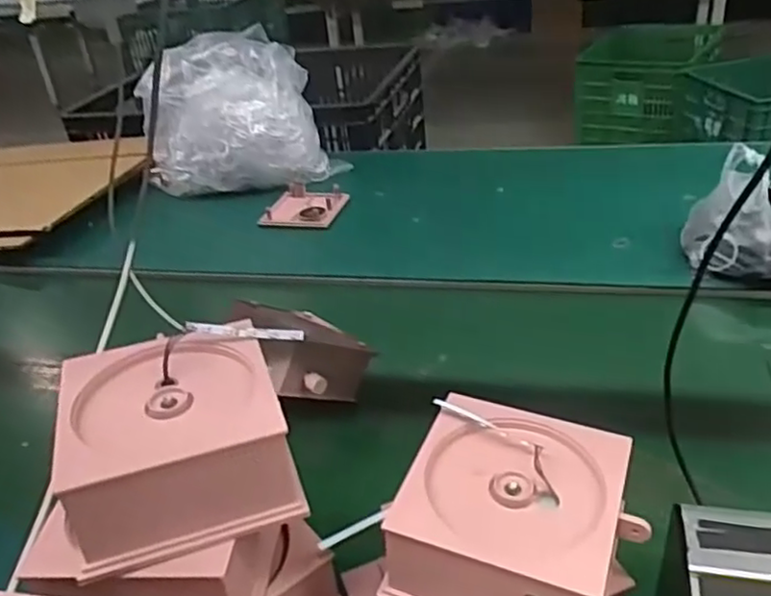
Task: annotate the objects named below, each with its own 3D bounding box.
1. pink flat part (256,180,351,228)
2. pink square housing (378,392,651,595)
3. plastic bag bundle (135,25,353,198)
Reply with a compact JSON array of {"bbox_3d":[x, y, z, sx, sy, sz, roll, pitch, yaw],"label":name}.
[{"bbox_3d":[-0.119,-0.141,1.039,0.107,0.020,0.125,5,34,18],"label":"pink flat part"},{"bbox_3d":[0.068,0.116,0.357,0.113,0.056,0.108,11,36,25],"label":"pink square housing"},{"bbox_3d":[-0.246,-0.296,1.140,0.294,0.226,0.171,-18,34,-17],"label":"plastic bag bundle"}]

